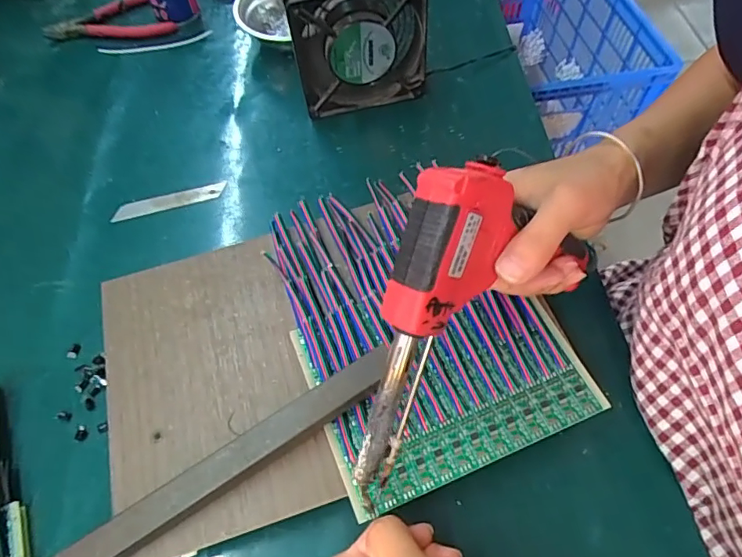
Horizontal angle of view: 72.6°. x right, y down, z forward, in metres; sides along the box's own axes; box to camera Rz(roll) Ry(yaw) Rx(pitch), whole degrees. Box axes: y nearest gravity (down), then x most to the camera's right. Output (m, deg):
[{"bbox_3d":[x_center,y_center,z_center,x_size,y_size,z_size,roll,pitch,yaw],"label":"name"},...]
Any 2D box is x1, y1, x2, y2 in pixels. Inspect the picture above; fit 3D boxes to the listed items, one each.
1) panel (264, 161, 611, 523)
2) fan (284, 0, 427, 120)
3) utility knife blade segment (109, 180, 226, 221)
[{"bbox_3d":[0.024,0.013,0.352,0.161,0.013,0.239,-21,64,-6],"label":"panel"},{"bbox_3d":[-0.010,-0.218,0.473,0.119,0.128,0.043,-11,59,-3],"label":"fan"},{"bbox_3d":[-0.183,-0.071,0.460,0.100,0.004,0.019,-16,59,-6],"label":"utility knife blade segment"}]

